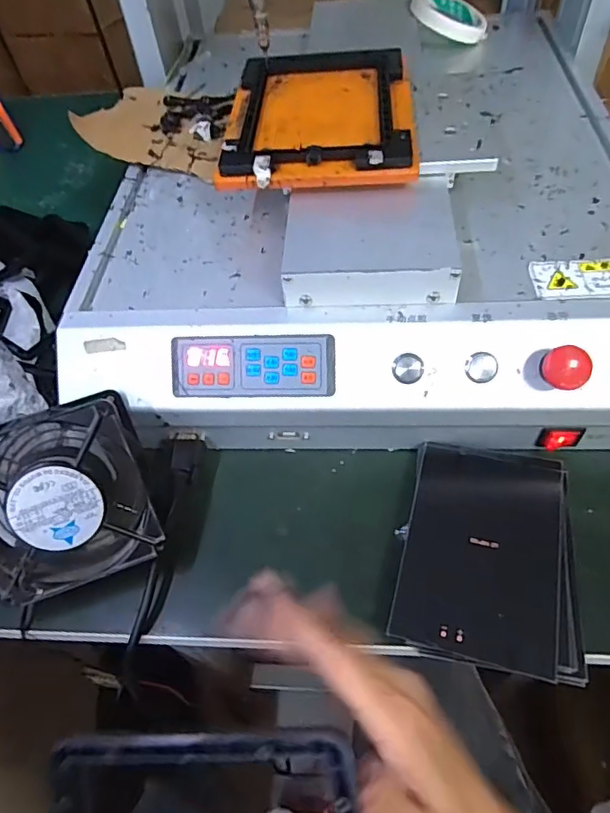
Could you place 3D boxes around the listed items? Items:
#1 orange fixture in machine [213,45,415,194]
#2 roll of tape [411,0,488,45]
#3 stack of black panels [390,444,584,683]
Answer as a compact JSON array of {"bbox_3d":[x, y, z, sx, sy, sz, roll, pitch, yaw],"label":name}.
[{"bbox_3d":[0.013,-0.254,0.448,0.149,0.017,0.208,0,54,6],"label":"orange fixture in machine"},{"bbox_3d":[0.160,-0.448,0.605,0.085,0.017,0.084,-9,67,-24],"label":"roll of tape"},{"bbox_3d":[0.130,0.098,0.372,0.116,0.007,0.154,9,56,12],"label":"stack of black panels"}]

